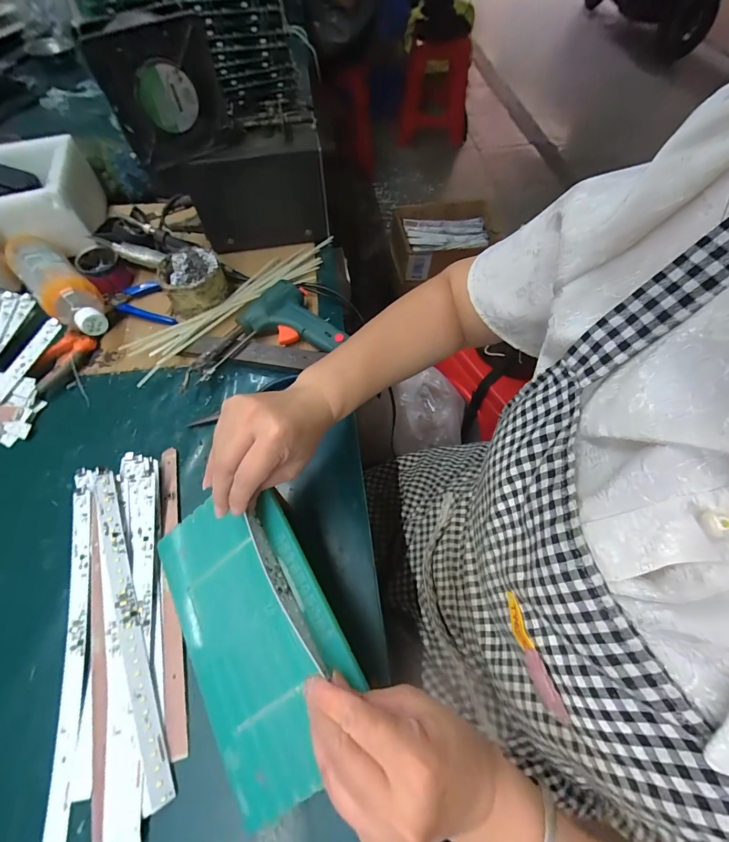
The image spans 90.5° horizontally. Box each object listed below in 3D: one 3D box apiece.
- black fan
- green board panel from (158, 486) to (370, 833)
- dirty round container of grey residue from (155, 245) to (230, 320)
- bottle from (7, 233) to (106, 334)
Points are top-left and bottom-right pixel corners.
[{"bbox_3d":[-0.221,-0.369,0.407,0.124,0.118,0.033,-32,65,-16],"label":"black fan"},{"bbox_3d":[-0.100,0.168,0.296,0.145,0.025,0.231,-40,64,10],"label":"green board panel"},{"bbox_3d":[-0.242,-0.198,0.503,0.081,0.067,0.077,0,61,0],"label":"dirty round container of grey residue"},{"bbox_3d":[-0.422,-0.187,0.499,0.228,0.065,0.062,40,68,20],"label":"bottle"}]

